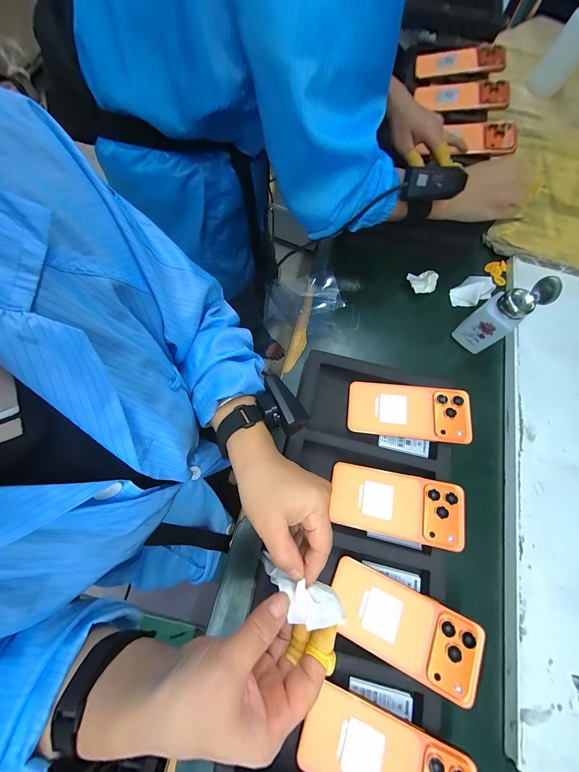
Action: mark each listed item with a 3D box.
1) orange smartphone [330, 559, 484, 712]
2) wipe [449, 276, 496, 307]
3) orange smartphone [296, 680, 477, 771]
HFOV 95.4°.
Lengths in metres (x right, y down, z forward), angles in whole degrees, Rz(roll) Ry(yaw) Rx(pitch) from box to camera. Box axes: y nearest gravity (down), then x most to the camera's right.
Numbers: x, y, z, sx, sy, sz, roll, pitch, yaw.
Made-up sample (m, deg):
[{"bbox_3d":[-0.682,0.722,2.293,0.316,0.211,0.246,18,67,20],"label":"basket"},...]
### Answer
[{"bbox_3d":[0.124,0.268,0.295,0.158,0.006,0.076,19,72,15],"label":"orange smartphone"},{"bbox_3d":[0.331,-0.173,0.464,0.098,0.019,0.048,-27,76,-11],"label":"wipe"},{"bbox_3d":[0.094,0.377,0.261,0.160,0.007,0.076,14,70,14],"label":"orange smartphone"}]

